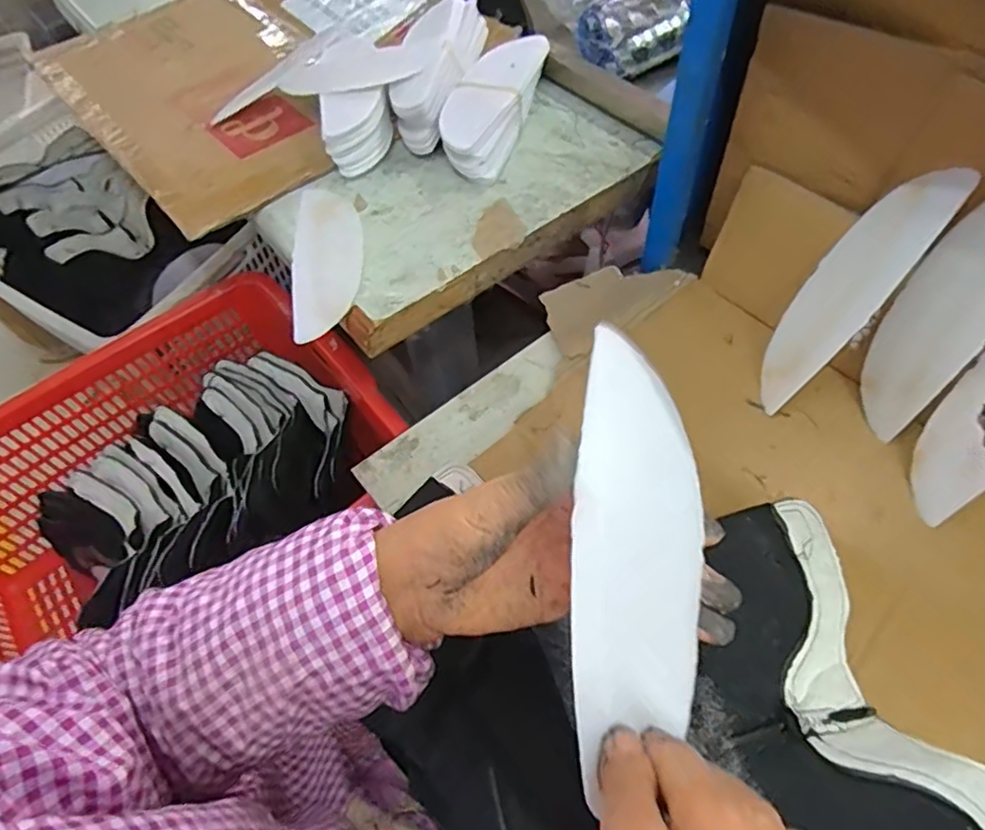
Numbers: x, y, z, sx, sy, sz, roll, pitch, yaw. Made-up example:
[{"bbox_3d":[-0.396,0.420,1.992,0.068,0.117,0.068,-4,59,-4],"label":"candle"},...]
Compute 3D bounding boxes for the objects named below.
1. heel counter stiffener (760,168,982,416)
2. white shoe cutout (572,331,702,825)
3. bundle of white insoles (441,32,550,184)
[{"bbox_3d":[0.283,-0.100,0.499,0.008,0.212,0.070,11,35,-26],"label":"heel counter stiffener"},{"bbox_3d":[0.067,0.047,0.271,0.065,0.013,0.199,20,58,-20],"label":"white shoe cutout"},{"bbox_3d":[-0.002,-0.359,0.708,0.080,0.058,0.225,13,60,13],"label":"bundle of white insoles"}]

